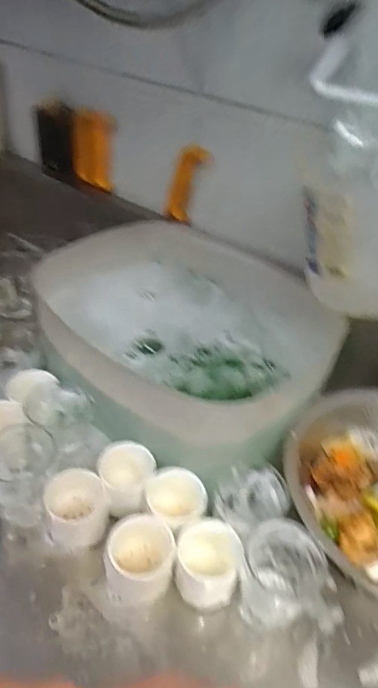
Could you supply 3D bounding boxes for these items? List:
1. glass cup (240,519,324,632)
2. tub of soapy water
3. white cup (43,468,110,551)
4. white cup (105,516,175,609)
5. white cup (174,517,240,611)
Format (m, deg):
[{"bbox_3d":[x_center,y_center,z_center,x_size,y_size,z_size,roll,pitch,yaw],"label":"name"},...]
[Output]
[{"bbox_3d":[0.090,0.238,0.494,0.082,0.099,0.071,-30,51,-35],"label":"glass cup"},{"bbox_3d":[-0.013,-0.012,0.662,0.342,0.171,0.372,3,40,-3],"label":"tub of soapy water"},{"bbox_3d":[-0.127,0.187,0.548,0.069,0.064,0.065,-9,42,-17],"label":"white cup"},{"bbox_3d":[-0.052,0.226,0.508,0.068,0.071,0.064,3,40,-3],"label":"white cup"},{"bbox_3d":[0.020,0.231,0.512,0.065,0.057,0.066,3,40,-3],"label":"white cup"}]

